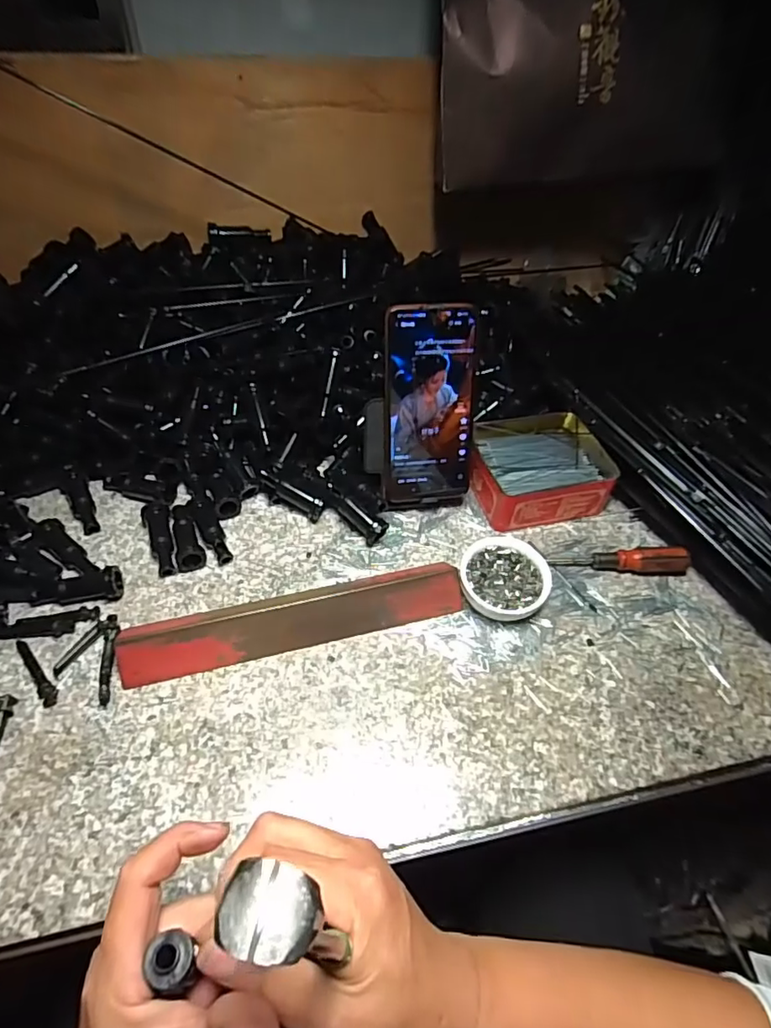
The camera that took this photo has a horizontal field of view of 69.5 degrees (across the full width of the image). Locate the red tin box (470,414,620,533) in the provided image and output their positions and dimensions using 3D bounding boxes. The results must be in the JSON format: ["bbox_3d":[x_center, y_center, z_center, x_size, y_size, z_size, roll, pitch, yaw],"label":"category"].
[{"bbox_3d":[0.143,-0.045,0.534,0.129,0.044,0.113,-12,51,-13],"label":"red tin box"}]

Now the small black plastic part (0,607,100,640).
[{"bbox_3d":[-0.254,0.084,0.416,0.072,0.005,0.019,-7,50,-10],"label":"small black plastic part"}]

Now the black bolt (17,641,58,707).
[{"bbox_3d":[-0.248,0.112,0.394,0.010,0.004,0.060,-32,58,-27],"label":"black bolt"}]

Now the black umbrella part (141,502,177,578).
[{"bbox_3d":[-0.190,0.021,0.469,0.021,0.019,0.068,-15,52,-16],"label":"black umbrella part"}]

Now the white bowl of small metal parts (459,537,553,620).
[{"bbox_3d":[0.097,0.054,0.458,0.070,0.027,0.069,2,49,-2],"label":"white bowl of small metal parts"}]

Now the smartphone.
[{"bbox_3d":[0.038,-0.089,0.474,0.077,0.165,0.009,-3,25,-6],"label":"smartphone"}]

